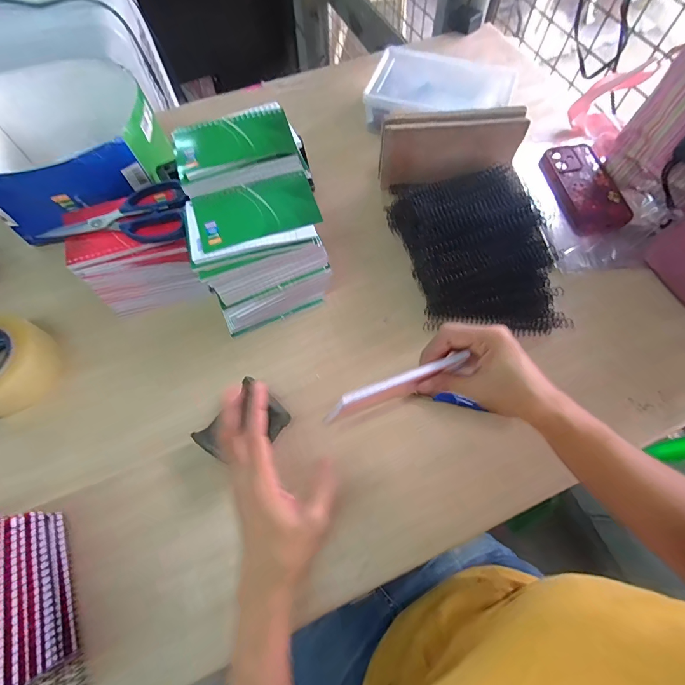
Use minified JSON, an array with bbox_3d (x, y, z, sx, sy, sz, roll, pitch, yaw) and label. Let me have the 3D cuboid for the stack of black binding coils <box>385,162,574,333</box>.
[{"bbox_3d":[0.180,-0.126,0.481,0.190,0.057,0.248,-12,66,-4],"label":"stack of black binding coils"}]

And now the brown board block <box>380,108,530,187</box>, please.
[{"bbox_3d":[0.149,-0.267,0.515,0.184,0.108,0.031,-5,66,-1],"label":"brown board block"}]

